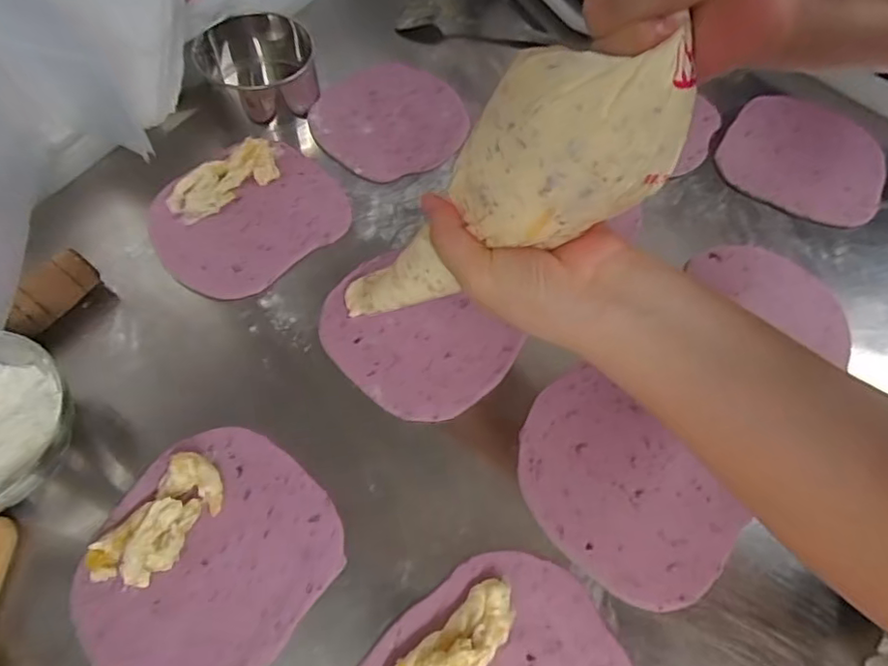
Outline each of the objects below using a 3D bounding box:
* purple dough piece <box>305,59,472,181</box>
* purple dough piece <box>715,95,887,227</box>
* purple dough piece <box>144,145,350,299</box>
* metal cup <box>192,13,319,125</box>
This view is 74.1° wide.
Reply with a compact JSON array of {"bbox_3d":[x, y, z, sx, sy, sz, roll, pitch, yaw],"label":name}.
[{"bbox_3d":[-0.046,-0.191,0.524,0.125,0.009,0.131,2,60,-3],"label":"purple dough piece"},{"bbox_3d":[0.319,-0.158,0.525,0.136,0.016,0.119,23,61,8],"label":"purple dough piece"},{"bbox_3d":[-0.151,-0.094,0.460,0.144,0.011,0.119,-39,70,-22],"label":"purple dough piece"},{"bbox_3d":[-0.164,-0.235,0.516,0.094,0.047,0.105,-19,64,-14],"label":"metal cup"}]

